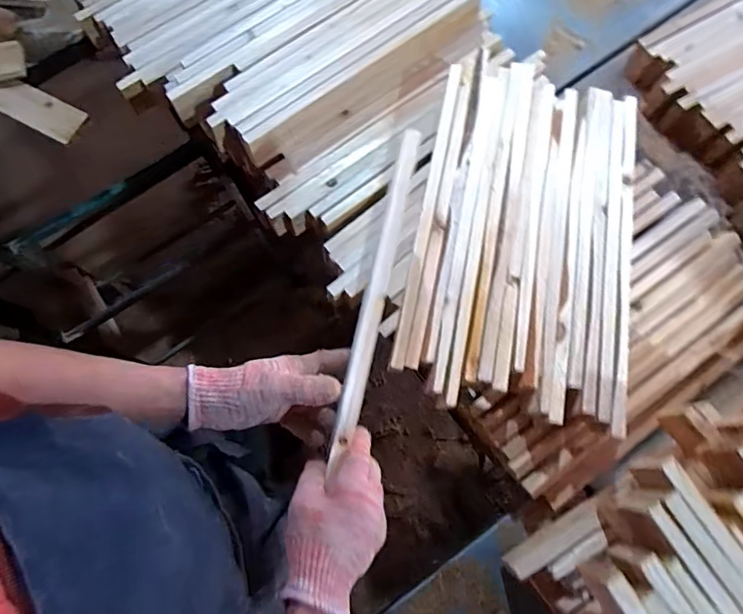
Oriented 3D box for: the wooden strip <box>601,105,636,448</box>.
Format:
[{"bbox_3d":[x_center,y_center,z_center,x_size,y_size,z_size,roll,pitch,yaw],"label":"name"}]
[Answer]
[{"bbox_3d":[0.353,-0.079,0.693,0.027,0.029,0.505,10,76,4],"label":"wooden strip"}]

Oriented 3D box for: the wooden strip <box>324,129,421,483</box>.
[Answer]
[{"bbox_3d":[0.005,-0.018,0.526,0.017,0.025,0.360,13,83,4],"label":"wooden strip"}]

